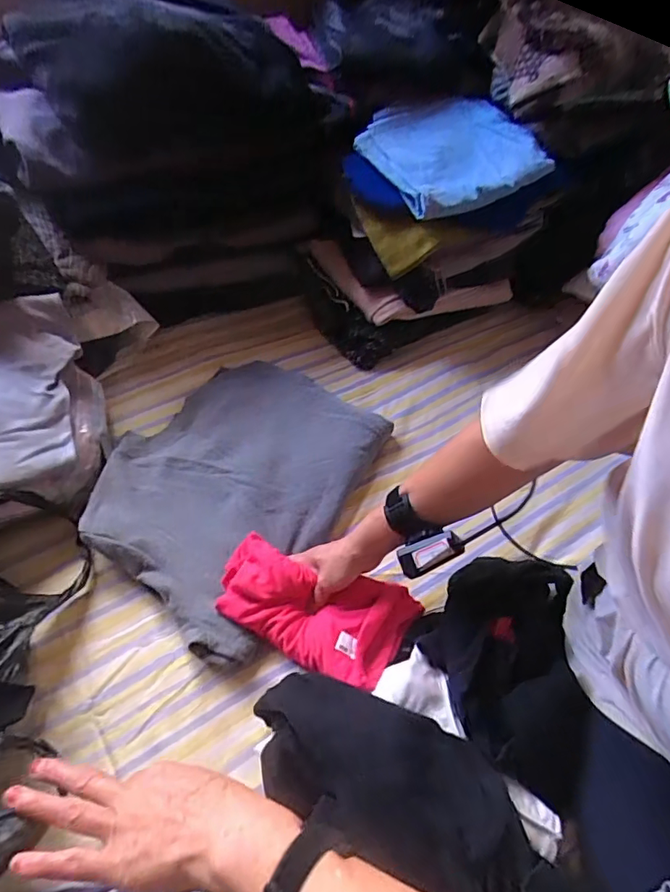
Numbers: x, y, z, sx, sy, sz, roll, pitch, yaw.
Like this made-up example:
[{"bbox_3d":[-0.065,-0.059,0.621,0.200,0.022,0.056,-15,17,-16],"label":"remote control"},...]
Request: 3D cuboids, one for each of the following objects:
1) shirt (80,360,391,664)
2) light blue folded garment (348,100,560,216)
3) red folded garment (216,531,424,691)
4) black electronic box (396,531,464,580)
[{"bbox_3d":[-0.152,0.036,0.751,0.347,0.046,0.446,27,56,15],"label":"shirt"},{"bbox_3d":[0.197,-0.514,0.878,0.285,0.063,0.240,-25,59,-21],"label":"light blue folded garment"},{"bbox_3d":[-0.027,0.203,0.626,0.238,0.037,0.127,19,54,8],"label":"red folded garment"},{"bbox_3d":[0.104,0.119,0.556,0.072,0.028,0.030,-30,53,19],"label":"black electronic box"}]

